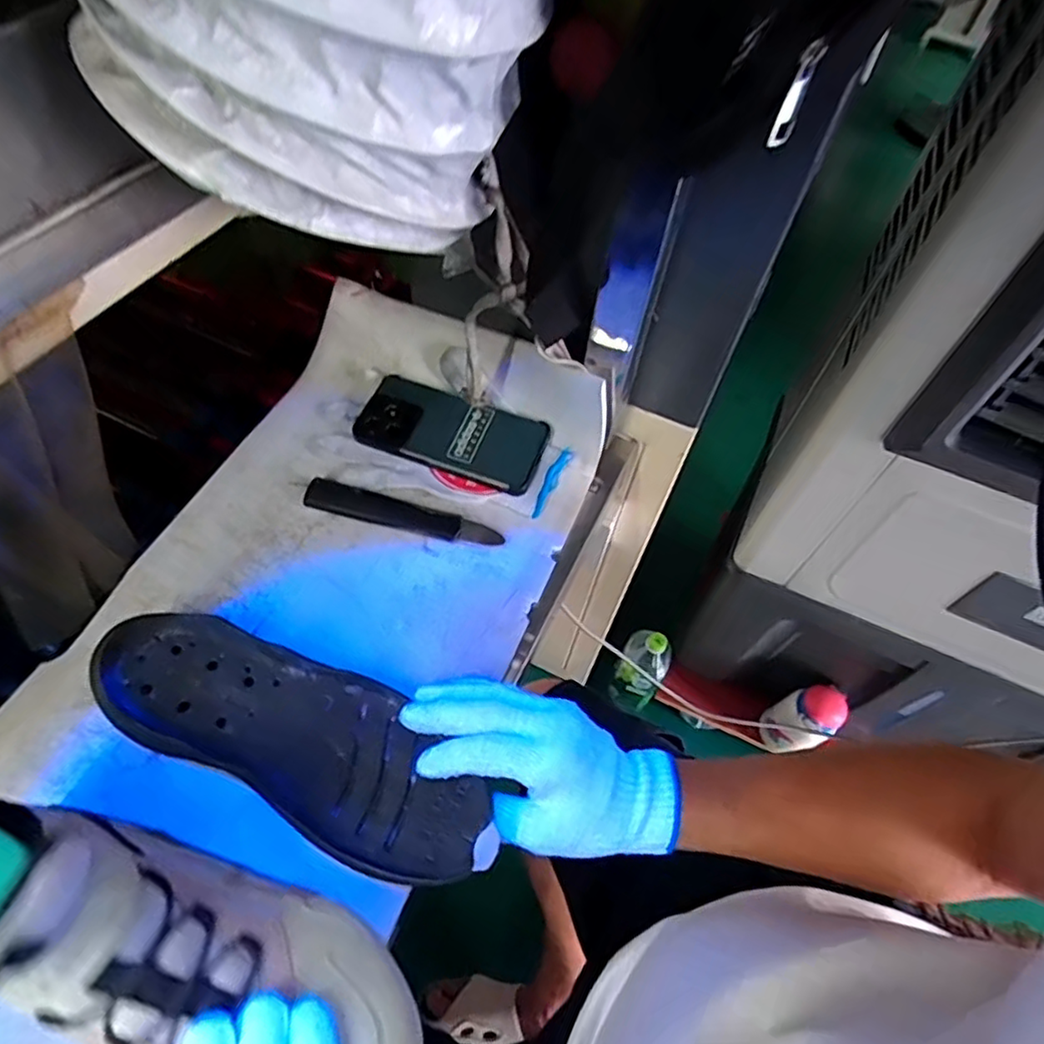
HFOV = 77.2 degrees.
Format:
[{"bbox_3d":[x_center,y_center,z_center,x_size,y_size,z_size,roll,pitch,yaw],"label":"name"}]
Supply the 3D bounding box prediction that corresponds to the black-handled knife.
[{"bbox_3d":[-0.098,-0.005,0.543,0.164,0.010,0.026,14,56,5],"label":"black-handled knife"}]

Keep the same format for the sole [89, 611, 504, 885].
[{"bbox_3d":[-0.147,0.136,0.429,0.282,0.018,0.097,27,58,8],"label":"sole"}]

